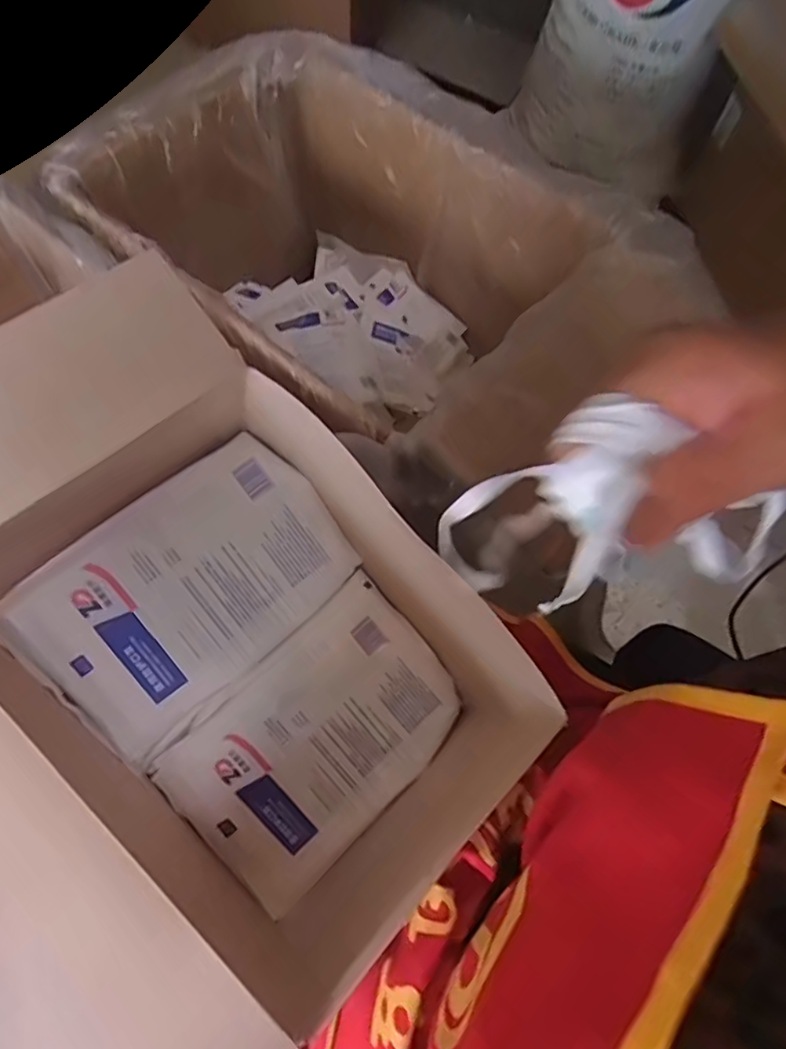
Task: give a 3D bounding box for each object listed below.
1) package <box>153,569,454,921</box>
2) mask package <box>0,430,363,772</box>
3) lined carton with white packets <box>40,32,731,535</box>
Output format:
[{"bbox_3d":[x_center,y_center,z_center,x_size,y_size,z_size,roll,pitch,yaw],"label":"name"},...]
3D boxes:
[{"bbox_3d":[-0.049,0.148,0.409,0.192,0.013,0.138,-41,101,-14],"label":"package"},{"bbox_3d":[-0.129,0.040,0.383,0.195,0.007,0.130,-43,103,-16],"label":"mask package"},{"bbox_3d":[-0.038,-0.299,0.793,0.636,0.311,0.459,42,68,16],"label":"lined carton with white packets"}]

